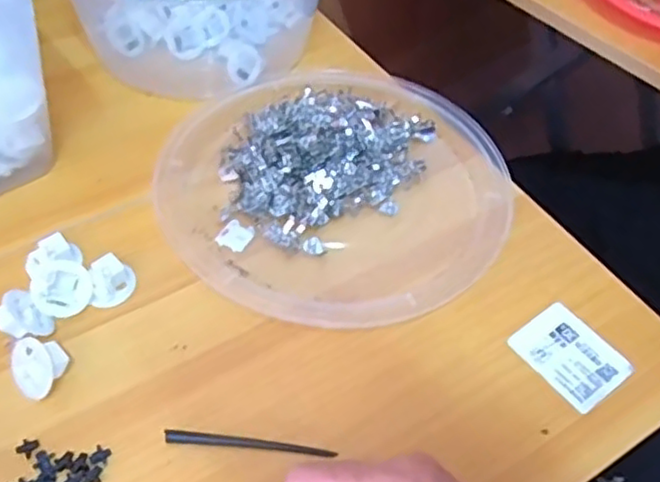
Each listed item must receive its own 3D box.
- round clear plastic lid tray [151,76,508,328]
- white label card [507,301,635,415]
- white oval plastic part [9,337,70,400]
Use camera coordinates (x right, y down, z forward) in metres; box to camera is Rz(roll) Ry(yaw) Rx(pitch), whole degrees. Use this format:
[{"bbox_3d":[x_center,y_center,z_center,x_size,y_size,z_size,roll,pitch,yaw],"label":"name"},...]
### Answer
[{"bbox_3d":[0.008,-0.046,0.464,0.226,0.019,0.235,2,55,-3],"label":"round clear plastic lid tray"},{"bbox_3d":[0.145,0.068,0.400,0.049,0.004,0.060,-31,63,-24],"label":"white label card"},{"bbox_3d":[-0.155,0.066,0.355,0.027,0.021,0.030,-37,65,-26],"label":"white oval plastic part"}]

